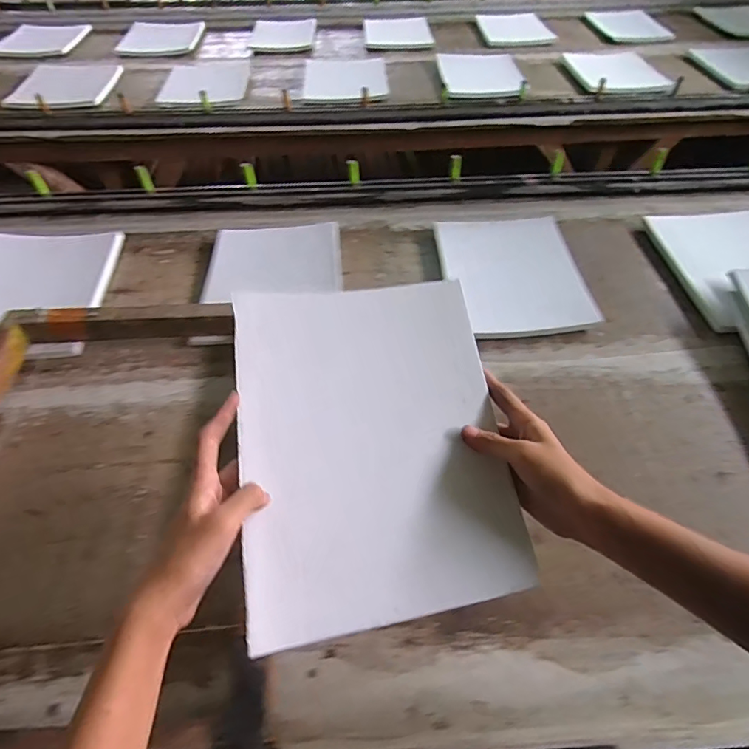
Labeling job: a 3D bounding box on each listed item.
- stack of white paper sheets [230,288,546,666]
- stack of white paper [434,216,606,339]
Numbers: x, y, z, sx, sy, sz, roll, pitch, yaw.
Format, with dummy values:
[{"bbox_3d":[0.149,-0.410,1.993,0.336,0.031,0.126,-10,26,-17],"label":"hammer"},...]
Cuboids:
[{"bbox_3d":[0.000,0.049,0.383,0.204,0.020,0.261,-4,69,-13],"label":"stack of white paper sheets"},{"bbox_3d":[0.215,-0.159,0.759,0.202,0.017,0.251,-8,57,5],"label":"stack of white paper"}]

